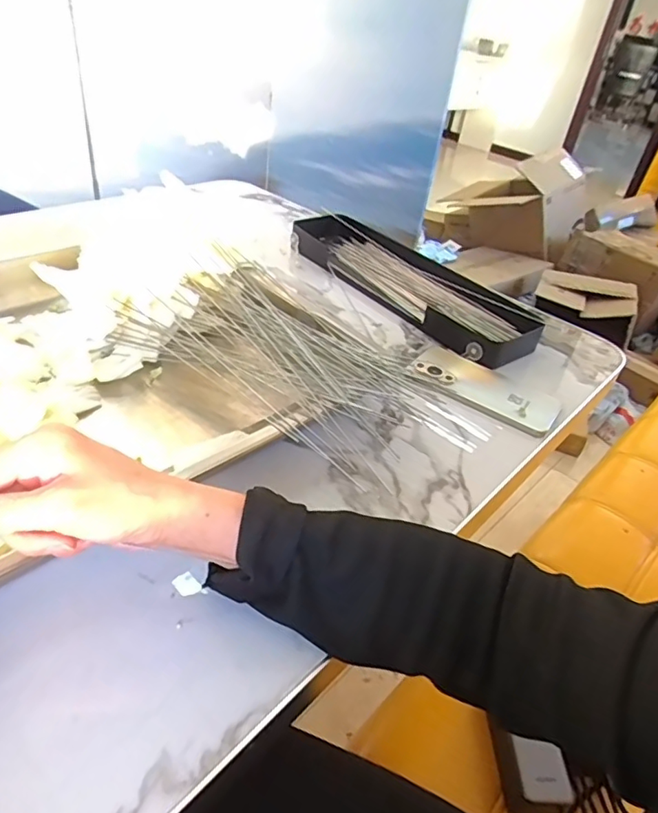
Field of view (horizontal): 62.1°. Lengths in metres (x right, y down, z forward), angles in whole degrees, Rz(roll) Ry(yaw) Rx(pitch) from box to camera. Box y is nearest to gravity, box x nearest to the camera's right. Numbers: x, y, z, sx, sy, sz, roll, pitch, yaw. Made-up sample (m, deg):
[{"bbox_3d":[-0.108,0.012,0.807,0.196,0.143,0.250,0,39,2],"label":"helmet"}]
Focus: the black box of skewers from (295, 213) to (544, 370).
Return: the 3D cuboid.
[{"bbox_3d":[0.106,-0.176,0.758,0.120,0.042,0.371,-21,46,-33],"label":"black box of skewers"}]

